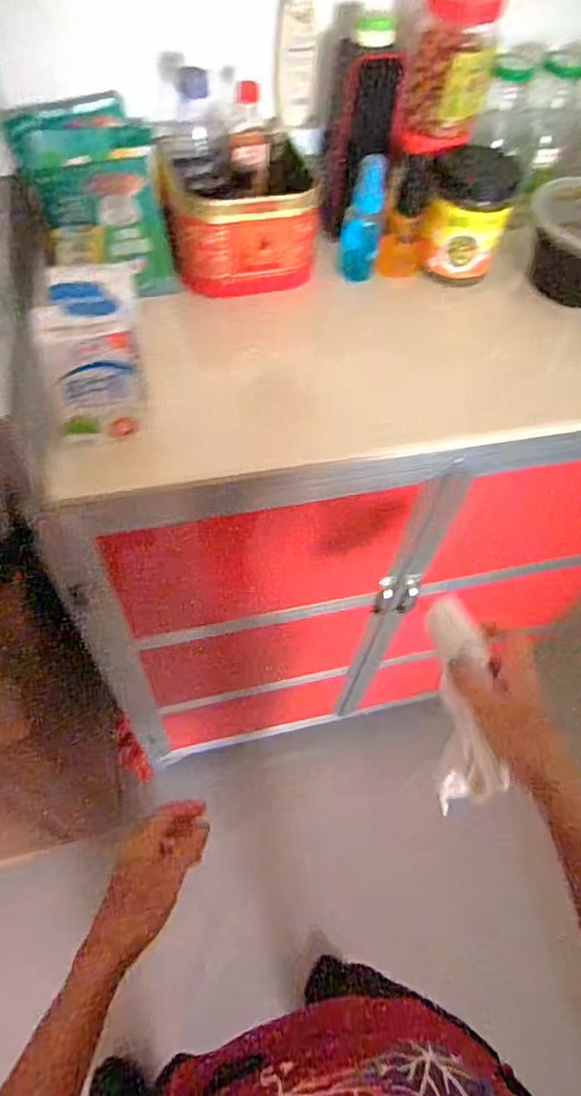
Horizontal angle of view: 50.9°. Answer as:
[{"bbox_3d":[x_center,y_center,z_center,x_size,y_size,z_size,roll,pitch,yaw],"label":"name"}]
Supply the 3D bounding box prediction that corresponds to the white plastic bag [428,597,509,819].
[{"bbox_3d":[0.142,0.122,0.506,0.044,0.039,0.165,3,62,-2],"label":"white plastic bag"}]

